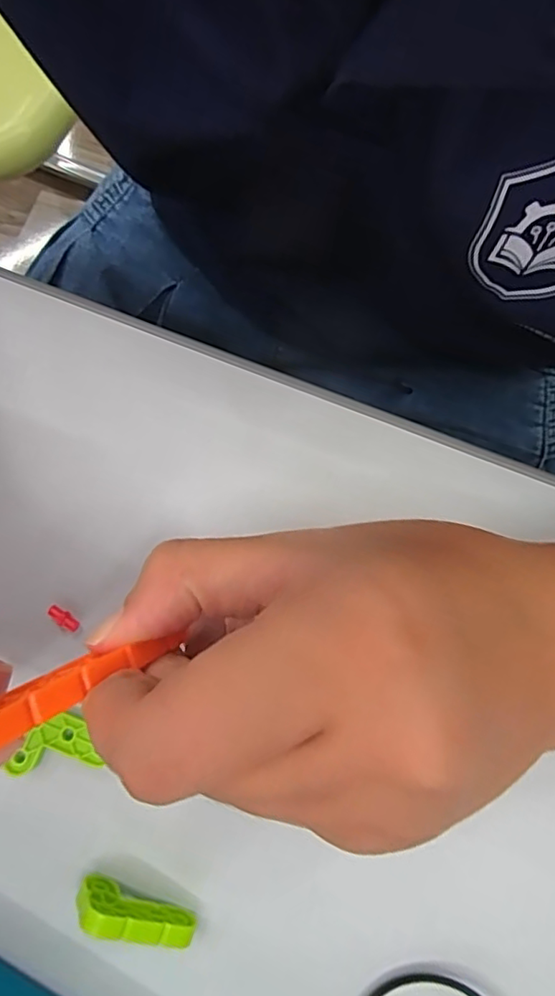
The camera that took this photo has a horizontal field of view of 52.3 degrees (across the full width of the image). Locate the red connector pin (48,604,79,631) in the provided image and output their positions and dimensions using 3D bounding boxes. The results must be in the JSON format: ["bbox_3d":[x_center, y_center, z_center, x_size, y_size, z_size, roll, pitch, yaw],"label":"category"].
[{"bbox_3d":[-0.081,0.045,0.211,0.012,0.004,0.005,32,81,8],"label":"red connector pin"}]

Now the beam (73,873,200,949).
[{"bbox_3d":[-0.046,0.134,0.181,0.038,0.020,0.009,20,80,6],"label":"beam"}]

